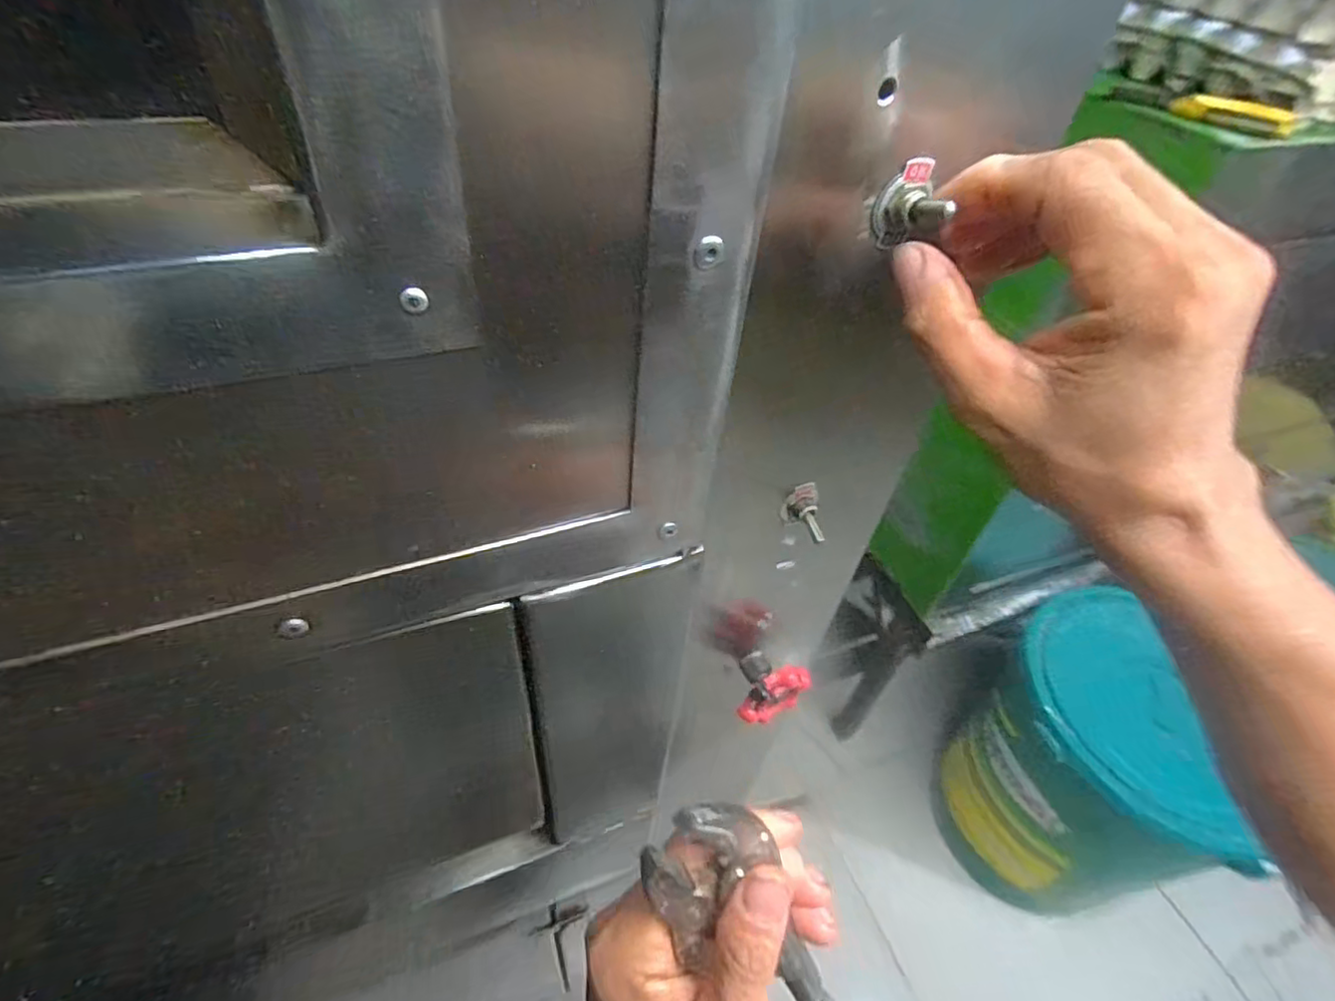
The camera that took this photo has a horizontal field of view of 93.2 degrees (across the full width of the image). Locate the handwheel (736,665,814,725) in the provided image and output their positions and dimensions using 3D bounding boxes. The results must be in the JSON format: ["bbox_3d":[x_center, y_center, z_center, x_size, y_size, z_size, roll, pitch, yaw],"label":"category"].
[{"bbox_3d":[0.070,0.125,0.407,0.051,0.037,0.014,-23,52,-26],"label":"handwheel"}]

